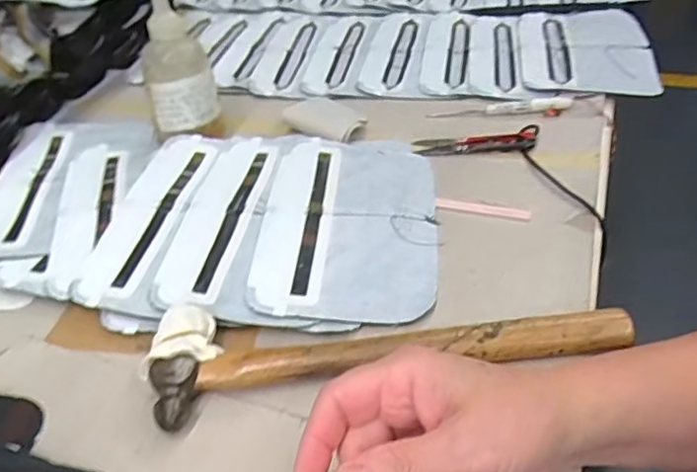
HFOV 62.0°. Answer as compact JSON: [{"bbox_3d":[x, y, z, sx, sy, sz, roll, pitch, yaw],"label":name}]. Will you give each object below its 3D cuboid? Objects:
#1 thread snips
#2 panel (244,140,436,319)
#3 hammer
[{"bbox_3d":[0.112,-0.084,0.514,0.107,0.007,0.032,-2,42,4],"label":"thread snips"},{"bbox_3d":[0.000,-0.016,0.447,0.128,0.014,0.195,-1,42,6],"label":"panel"},{"bbox_3d":[0.023,0.064,0.350,0.278,0.023,0.070,-6,41,0],"label":"hammer"}]

